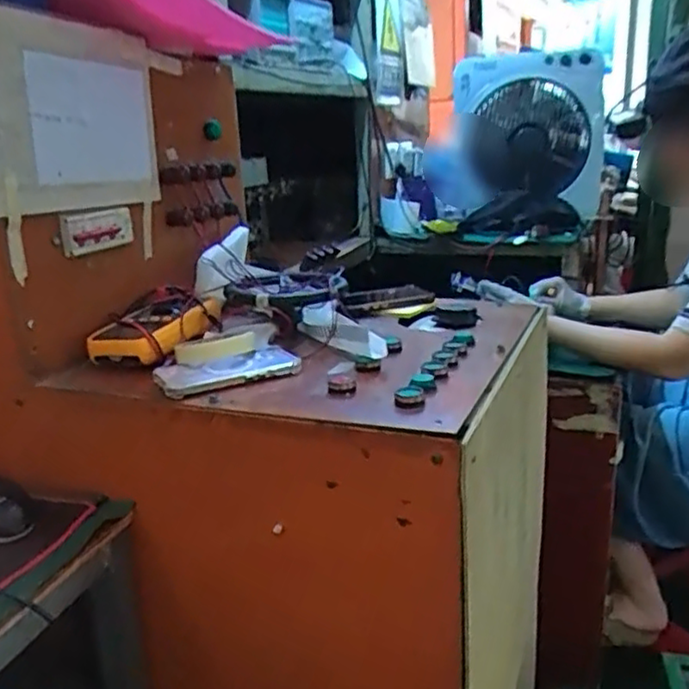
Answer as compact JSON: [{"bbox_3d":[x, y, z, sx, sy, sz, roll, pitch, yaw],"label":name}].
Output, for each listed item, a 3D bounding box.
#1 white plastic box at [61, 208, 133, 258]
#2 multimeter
[{"bbox_3d":[-0.301,-0.141,0.845,0.012,0.047,0.109,5,19,25],"label":"white plastic box"},{"bbox_3d":[-0.232,-0.028,0.870,0.109,0.051,0.180,2,17,16],"label":"multimeter"}]

